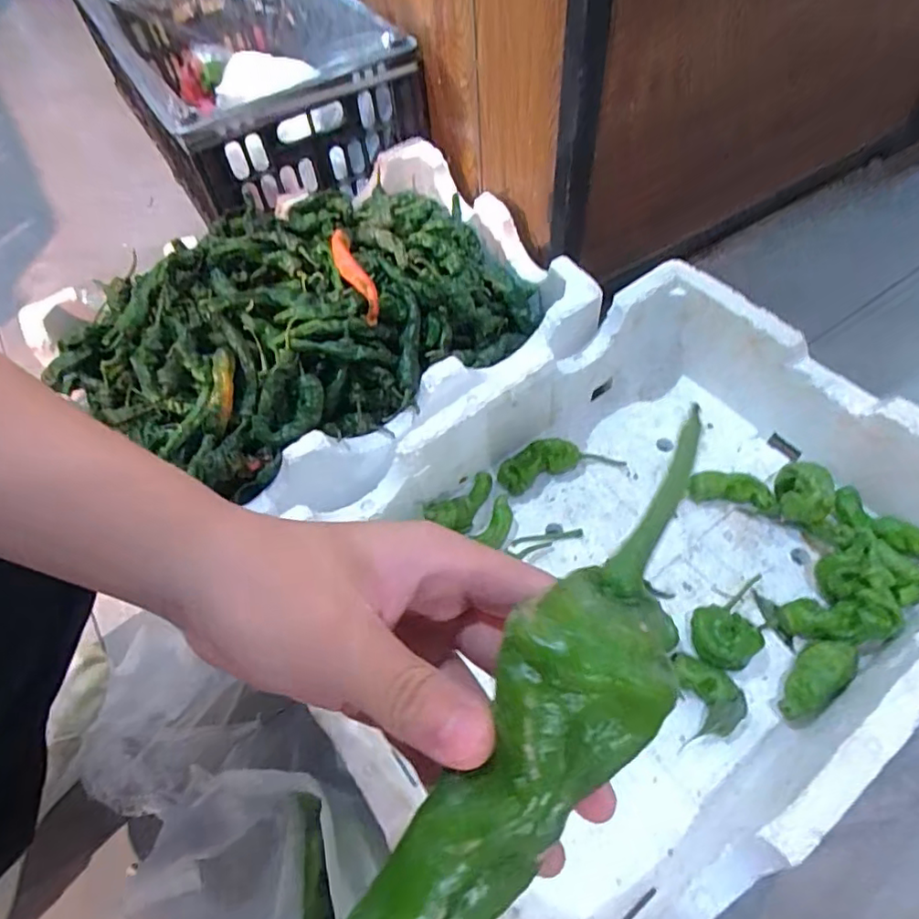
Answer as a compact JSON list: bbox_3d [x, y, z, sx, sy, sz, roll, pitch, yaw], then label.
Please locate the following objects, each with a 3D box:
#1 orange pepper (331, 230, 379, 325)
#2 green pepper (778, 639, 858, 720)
[{"bbox_3d":[-0.118,-0.206,0.660,0.024,0.036,0.116,-27,59,-12],"label":"orange pepper"},{"bbox_3d":[0.327,0.204,0.543,0.093,0.038,0.039,-35,61,-17],"label":"green pepper"}]

